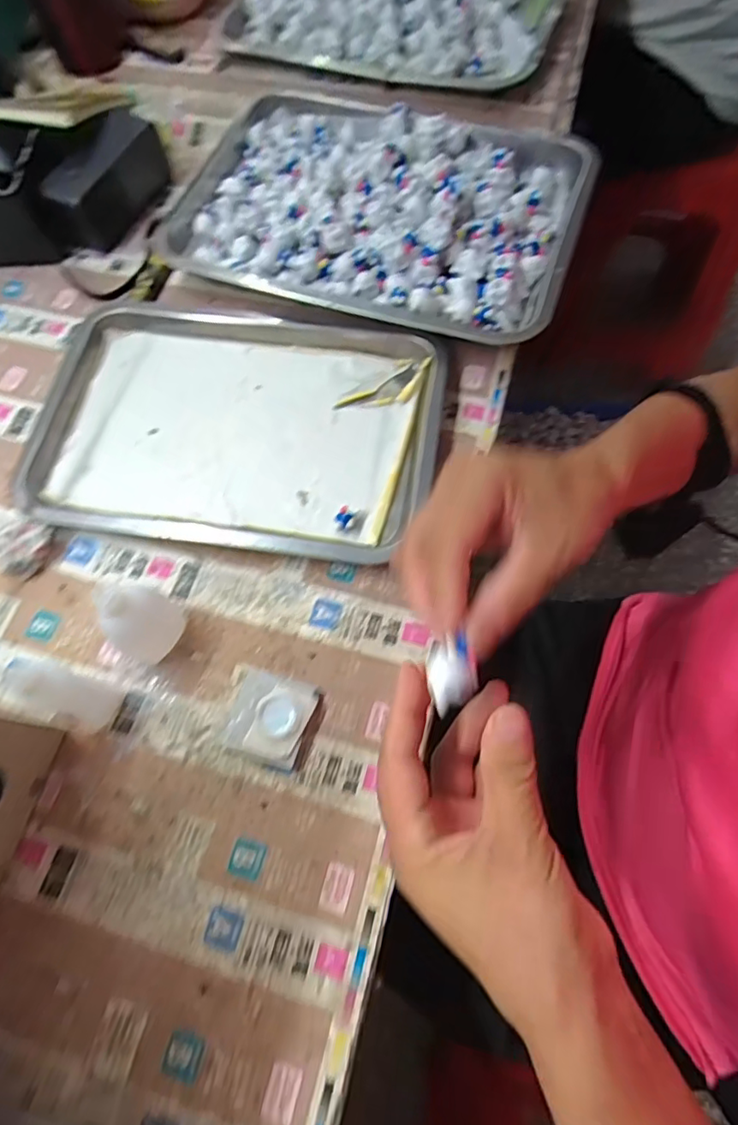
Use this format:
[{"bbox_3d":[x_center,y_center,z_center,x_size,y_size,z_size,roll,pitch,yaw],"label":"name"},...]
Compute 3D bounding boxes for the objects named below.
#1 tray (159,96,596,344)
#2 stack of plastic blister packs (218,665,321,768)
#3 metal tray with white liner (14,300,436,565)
[{"bbox_3d":[0.006,-0.315,0.496,0.345,0.060,0.240,18,70,9],"label":"tray"},{"bbox_3d":[-0.062,0.098,0.349,0.050,0.016,0.051,15,69,9],"label":"stack of plastic blister packs"},{"bbox_3d":[-0.109,-0.107,0.438,0.312,0.020,0.205,9,68,6],"label":"metal tray with white liner"}]

